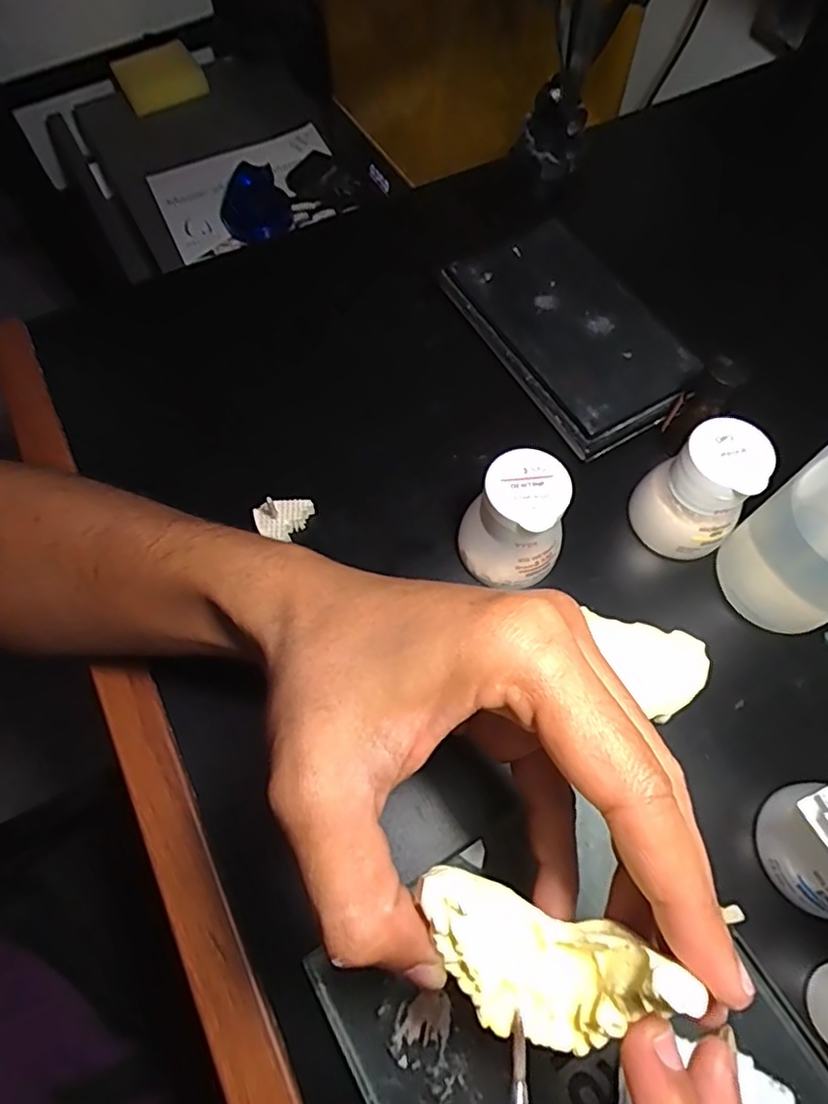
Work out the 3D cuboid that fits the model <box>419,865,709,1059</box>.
[{"bbox_3d":[0.028,0.101,0.147,0.059,0.042,0.033,17,67,7],"label":"model"}]

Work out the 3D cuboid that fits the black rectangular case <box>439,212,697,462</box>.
[{"bbox_3d":[0.089,-0.130,0.354,0.088,0.017,0.145,-30,70,-13],"label":"black rectangular case"}]

